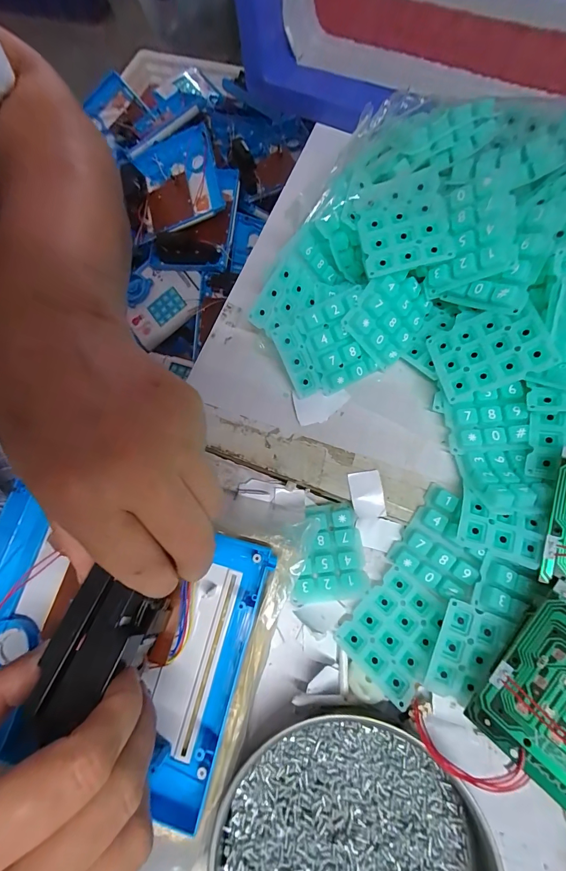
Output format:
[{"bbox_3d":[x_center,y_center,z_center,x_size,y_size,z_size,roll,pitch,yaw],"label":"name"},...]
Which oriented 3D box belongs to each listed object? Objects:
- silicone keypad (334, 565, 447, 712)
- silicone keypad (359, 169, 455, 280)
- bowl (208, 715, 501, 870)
[{"bbox_3d":[0.067,0.114,0.211,0.047,0.009,0.059,38,80,15],"label":"silicone keypad"},{"bbox_3d":[0.074,-0.132,0.224,0.049,0.006,0.063,-7,81,13],"label":"silicone keypad"},{"bbox_3d":[0.034,0.219,0.176,0.133,0.028,0.125,-2,73,5],"label":"bowl"}]

